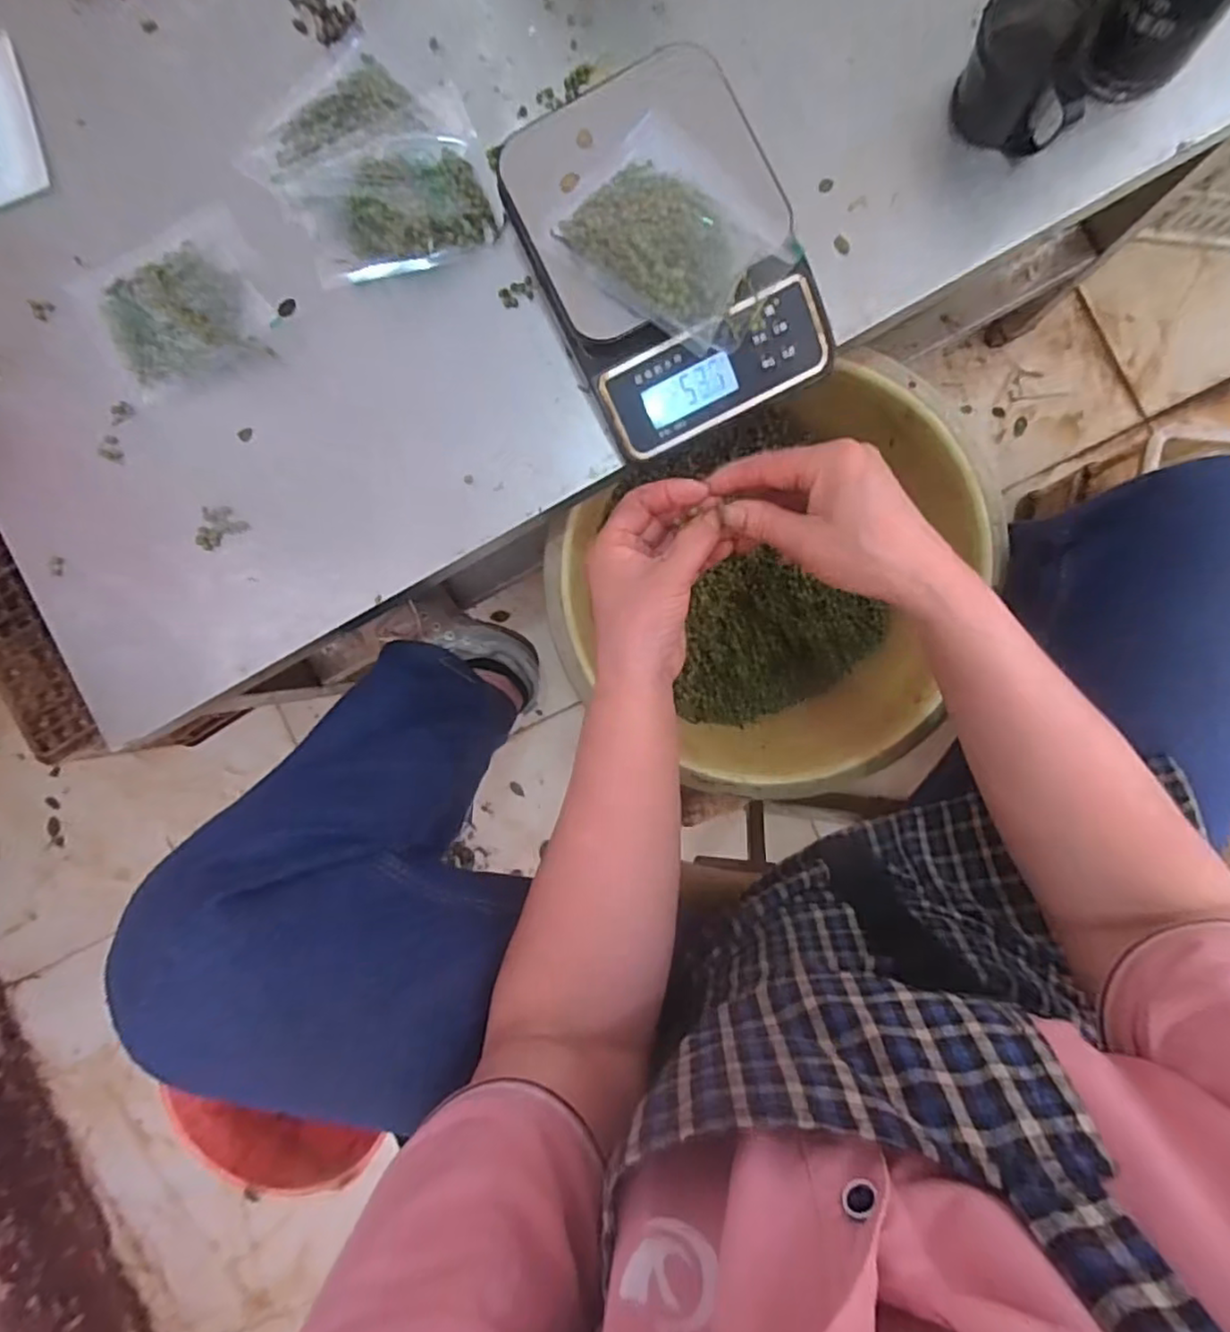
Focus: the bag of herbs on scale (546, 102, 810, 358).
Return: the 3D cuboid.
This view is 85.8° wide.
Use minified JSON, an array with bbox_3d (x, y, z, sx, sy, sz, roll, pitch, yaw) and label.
[{"bbox_3d":[0.034,-0.251,0.387,0.130,0.031,0.095,43,93,3],"label":"bag of herbs on scale"}]

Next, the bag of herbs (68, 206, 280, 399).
[{"bbox_3d":[-0.317,-0.257,0.476,0.129,0.019,0.103,-20,89,4],"label":"bag of herbs"}]

